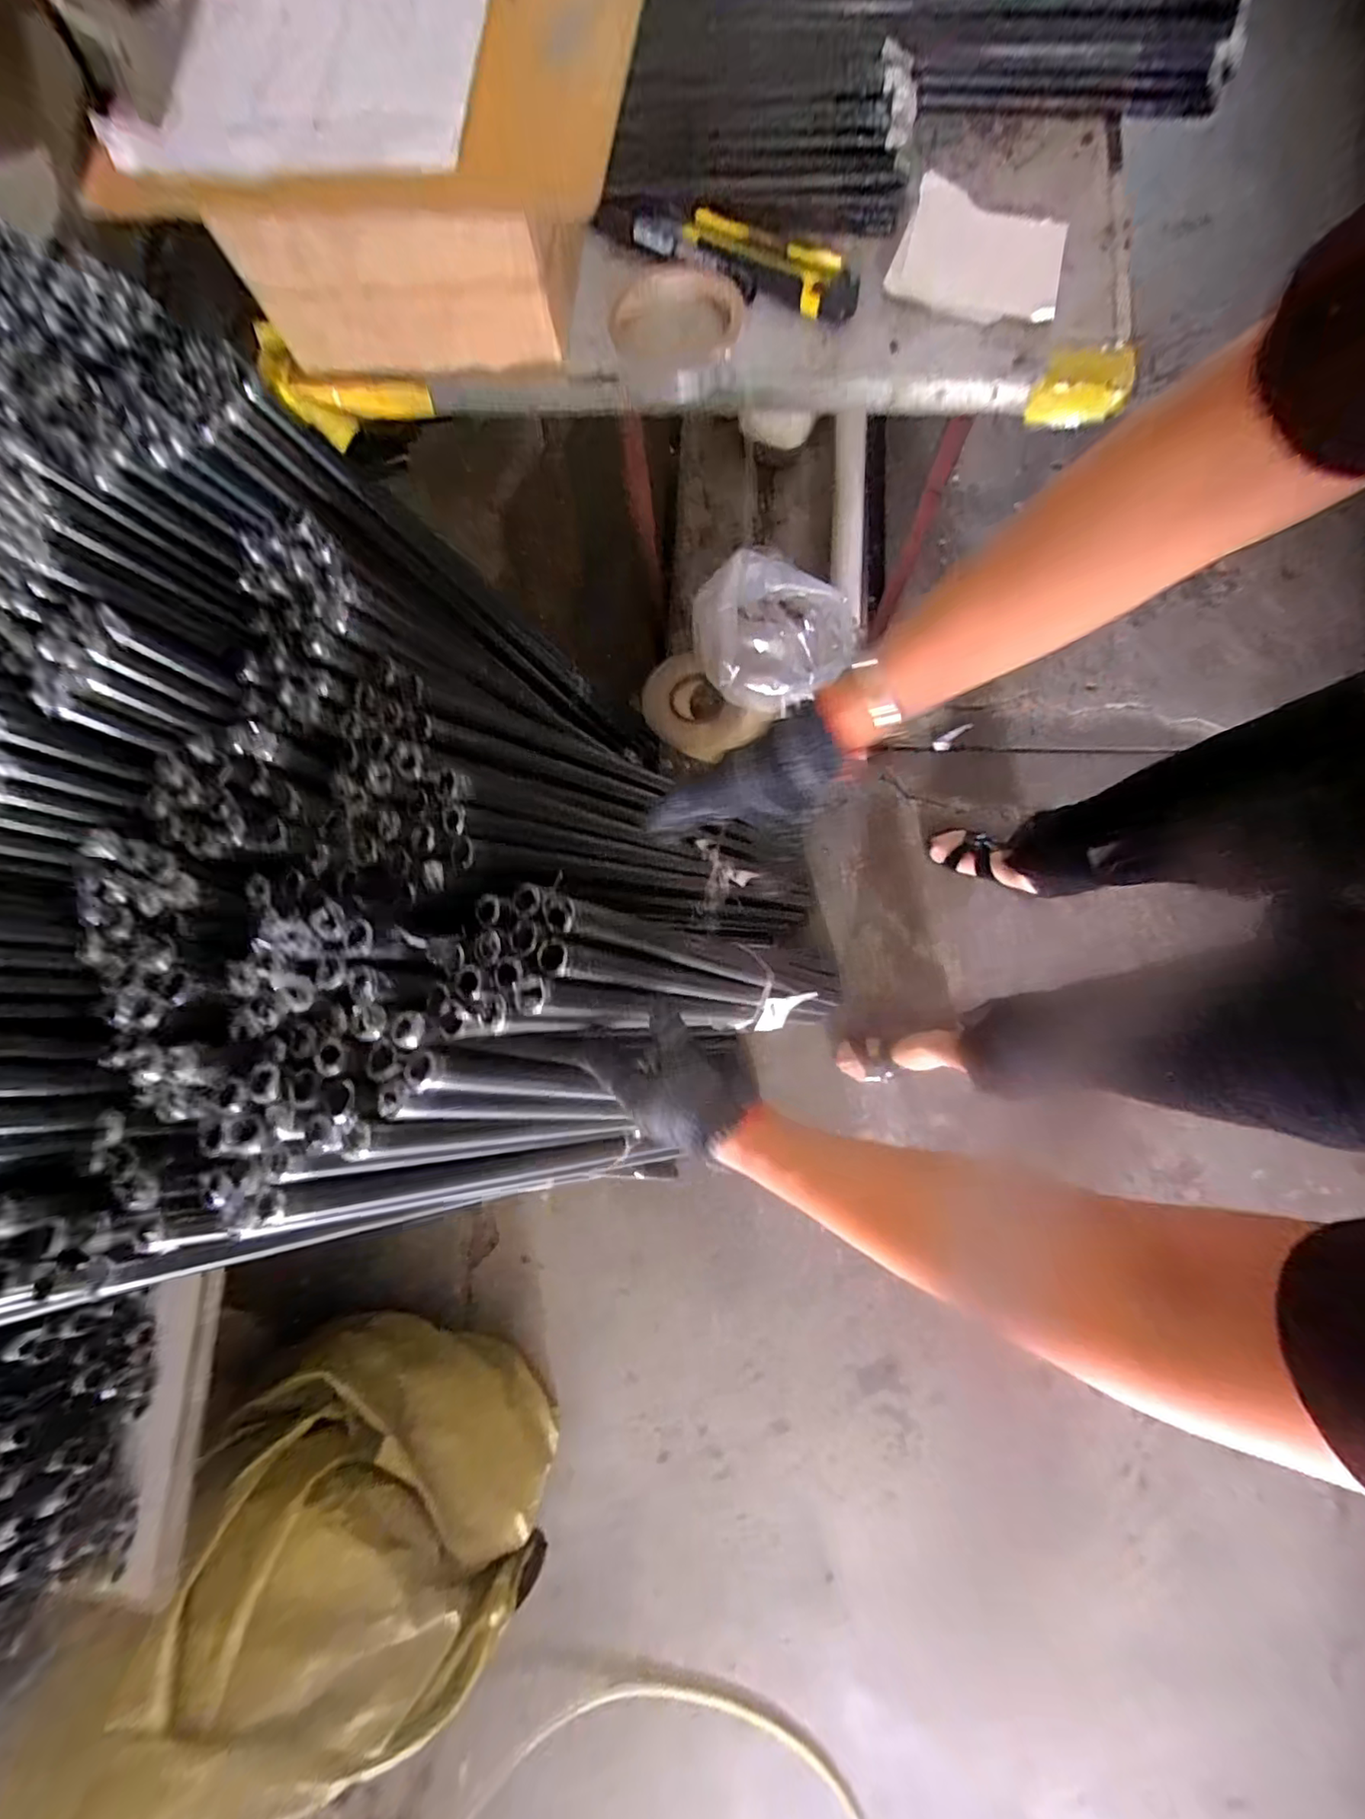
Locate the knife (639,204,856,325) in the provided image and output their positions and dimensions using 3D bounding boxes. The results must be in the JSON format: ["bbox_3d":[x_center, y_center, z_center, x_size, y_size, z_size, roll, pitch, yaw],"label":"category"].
[{"bbox_3d":[0.047,-0.453,0.406,0.166,0.019,0.045,32,85,8],"label":"knife"}]

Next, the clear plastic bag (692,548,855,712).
[{"bbox_3d":[0.137,-0.417,0.888,0.240,0.096,0.184,9,82,5],"label":"clear plastic bag"}]

